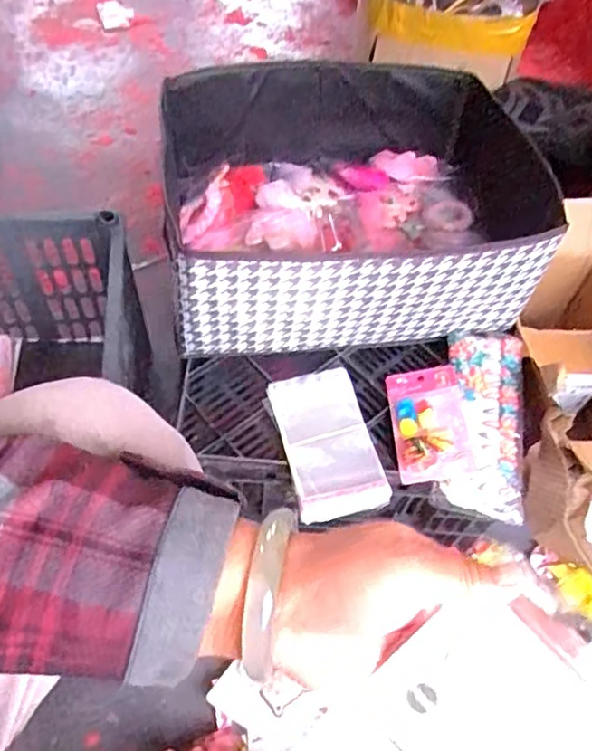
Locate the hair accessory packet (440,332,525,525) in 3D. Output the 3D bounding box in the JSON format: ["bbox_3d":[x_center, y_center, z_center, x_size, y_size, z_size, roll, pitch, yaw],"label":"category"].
[{"bbox_3d":[0.212,0.047,0.694,0.084,0.029,0.229,10,55,3],"label":"hair accessory packet"}]

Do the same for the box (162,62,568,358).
[{"bbox_3d":[0.063,-0.210,0.754,0.424,0.162,0.350,-5,56,-7],"label":"box"}]

